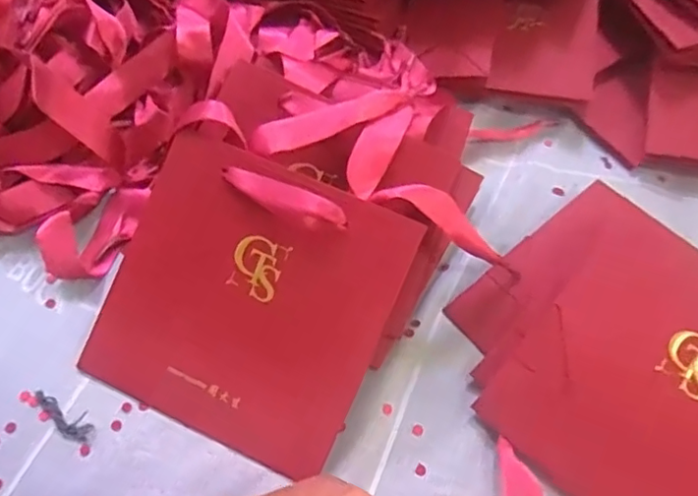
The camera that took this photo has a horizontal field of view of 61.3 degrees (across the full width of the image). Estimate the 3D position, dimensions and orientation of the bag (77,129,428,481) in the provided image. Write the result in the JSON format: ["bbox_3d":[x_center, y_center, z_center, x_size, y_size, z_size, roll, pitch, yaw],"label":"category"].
[{"bbox_3d":[-0.051,0.026,0.298,0.136,0.011,0.136,24,92,11],"label":"bag"}]

